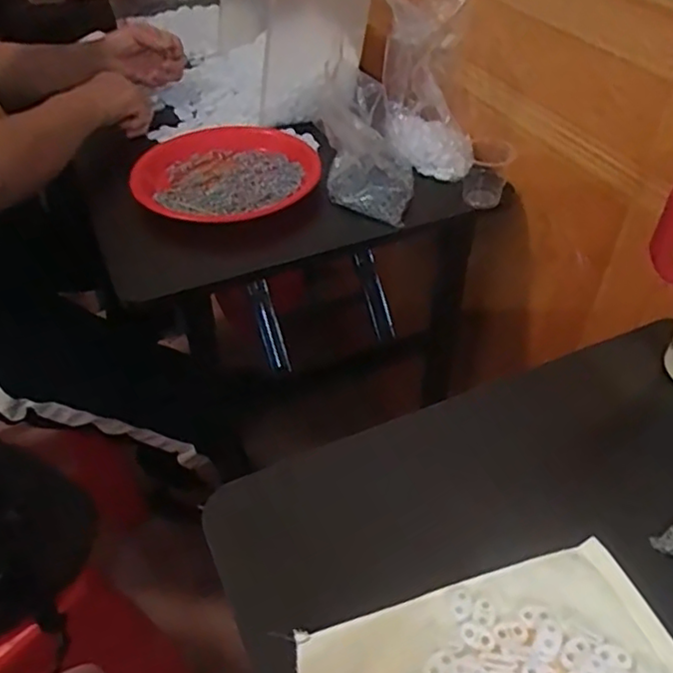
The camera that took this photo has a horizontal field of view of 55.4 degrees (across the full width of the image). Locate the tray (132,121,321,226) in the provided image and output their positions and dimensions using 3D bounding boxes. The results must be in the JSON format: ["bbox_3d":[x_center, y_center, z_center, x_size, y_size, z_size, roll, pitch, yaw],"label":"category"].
[{"bbox_3d":[-0.139,-0.226,0.844,0.222,0.032,0.247,-1,43,0],"label":"tray"}]

